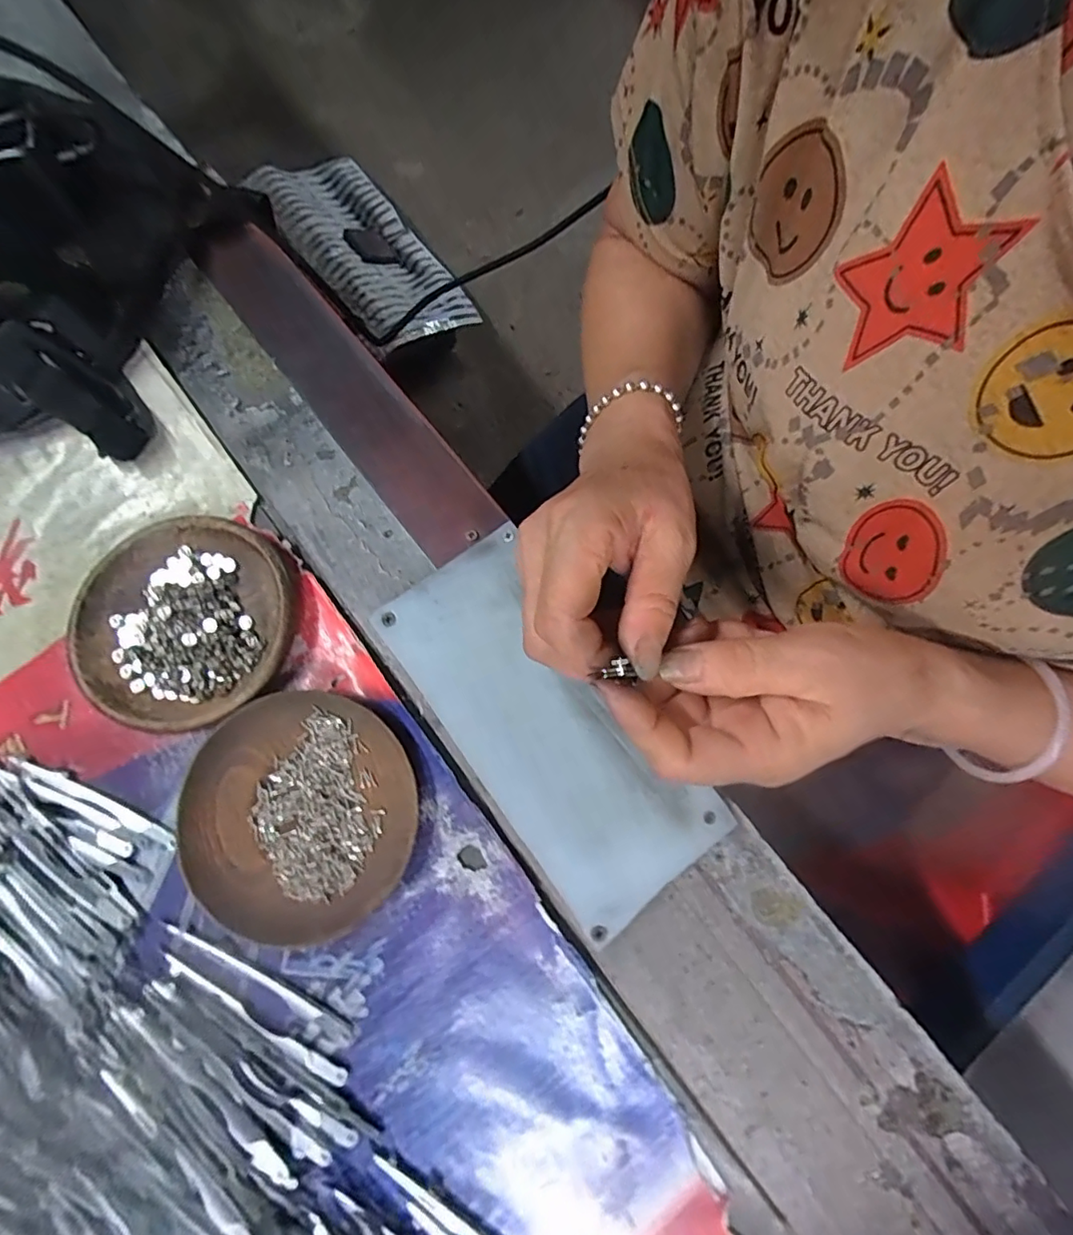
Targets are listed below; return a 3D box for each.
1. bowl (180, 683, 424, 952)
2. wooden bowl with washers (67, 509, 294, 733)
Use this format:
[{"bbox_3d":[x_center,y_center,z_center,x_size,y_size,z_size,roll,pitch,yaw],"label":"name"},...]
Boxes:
[{"bbox_3d":[-0.119,0.098,0.282,0.111,0.015,0.115,0,78,1],"label":"bowl"},{"bbox_3d":[-0.185,0.003,0.301,0.110,0.018,0.111,0,78,1],"label":"wooden bowl with washers"}]

